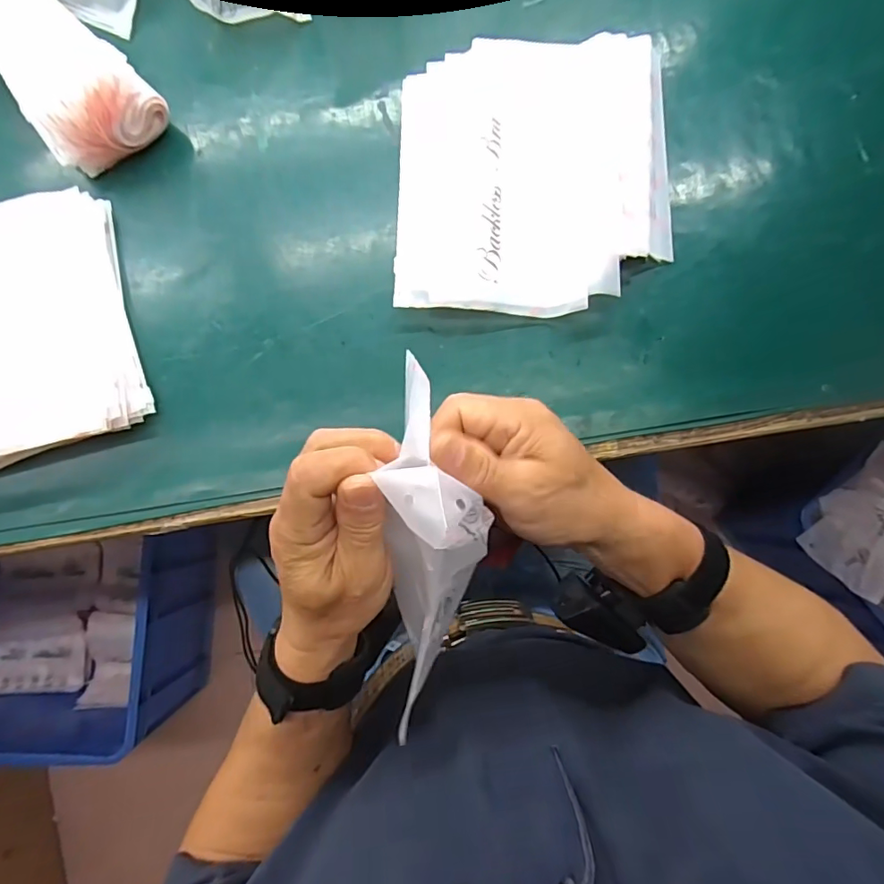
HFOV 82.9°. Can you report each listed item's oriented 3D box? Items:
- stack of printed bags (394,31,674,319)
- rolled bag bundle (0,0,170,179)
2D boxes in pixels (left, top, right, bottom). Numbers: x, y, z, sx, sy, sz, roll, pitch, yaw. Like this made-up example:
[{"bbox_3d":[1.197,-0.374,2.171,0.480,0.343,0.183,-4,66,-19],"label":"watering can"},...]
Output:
[{"bbox_3d":[0.075,-0.216,0.399,0.214,0.027,0.233,2,82,0],"label":"stack of printed bags"},{"bbox_3d":[-0.318,-0.310,0.389,0.085,0.050,0.201,-43,85,-5],"label":"rolled bag bundle"}]

